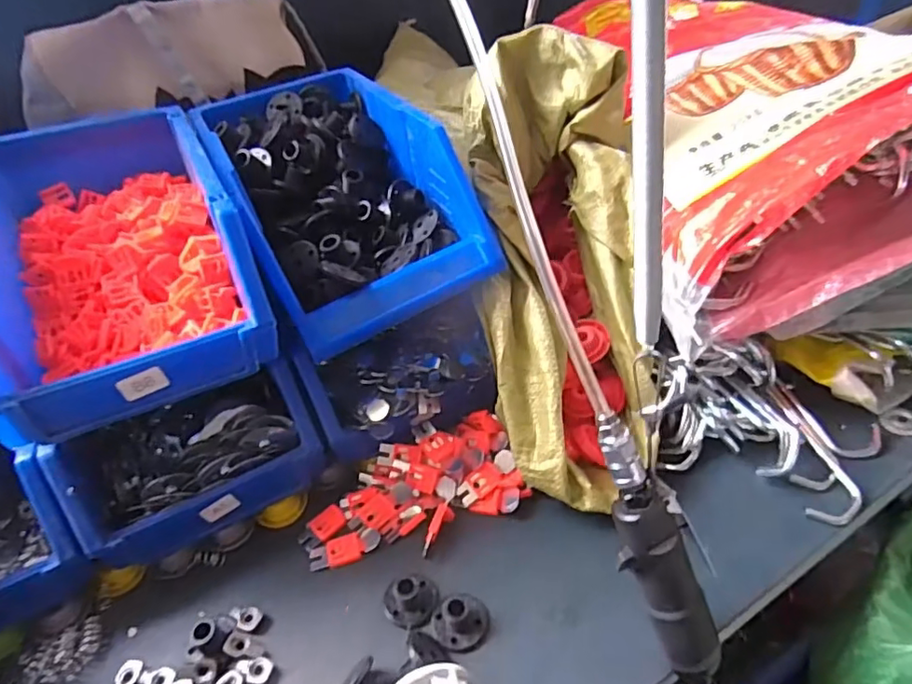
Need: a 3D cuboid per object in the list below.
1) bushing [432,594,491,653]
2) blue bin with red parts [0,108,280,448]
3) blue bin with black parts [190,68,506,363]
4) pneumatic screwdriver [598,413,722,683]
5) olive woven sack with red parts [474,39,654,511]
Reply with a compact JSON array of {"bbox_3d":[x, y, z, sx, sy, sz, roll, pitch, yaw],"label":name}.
[{"bbox_3d":[0.003,0.217,0.445,0.044,0.028,0.043,-5,39,4],"label":"bushing"},{"bbox_3d":[-0.322,-0.103,0.529,0.201,0.122,0.403,-23,42,-18],"label":"blue bin with red parts"},{"bbox_3d":[-0.127,-0.158,0.580,0.195,0.127,0.330,-24,42,-19],"label":"blue bin with black parts"},{"bbox_3d":[0.146,0.175,0.386,0.048,0.277,0.033,-27,13,-23],"label":"pneumatic screwdriver"},{"bbox_3d":[0.098,-0.072,0.567,0.172,0.160,0.450,0,77,10],"label":"olive woven sack with red parts"}]

